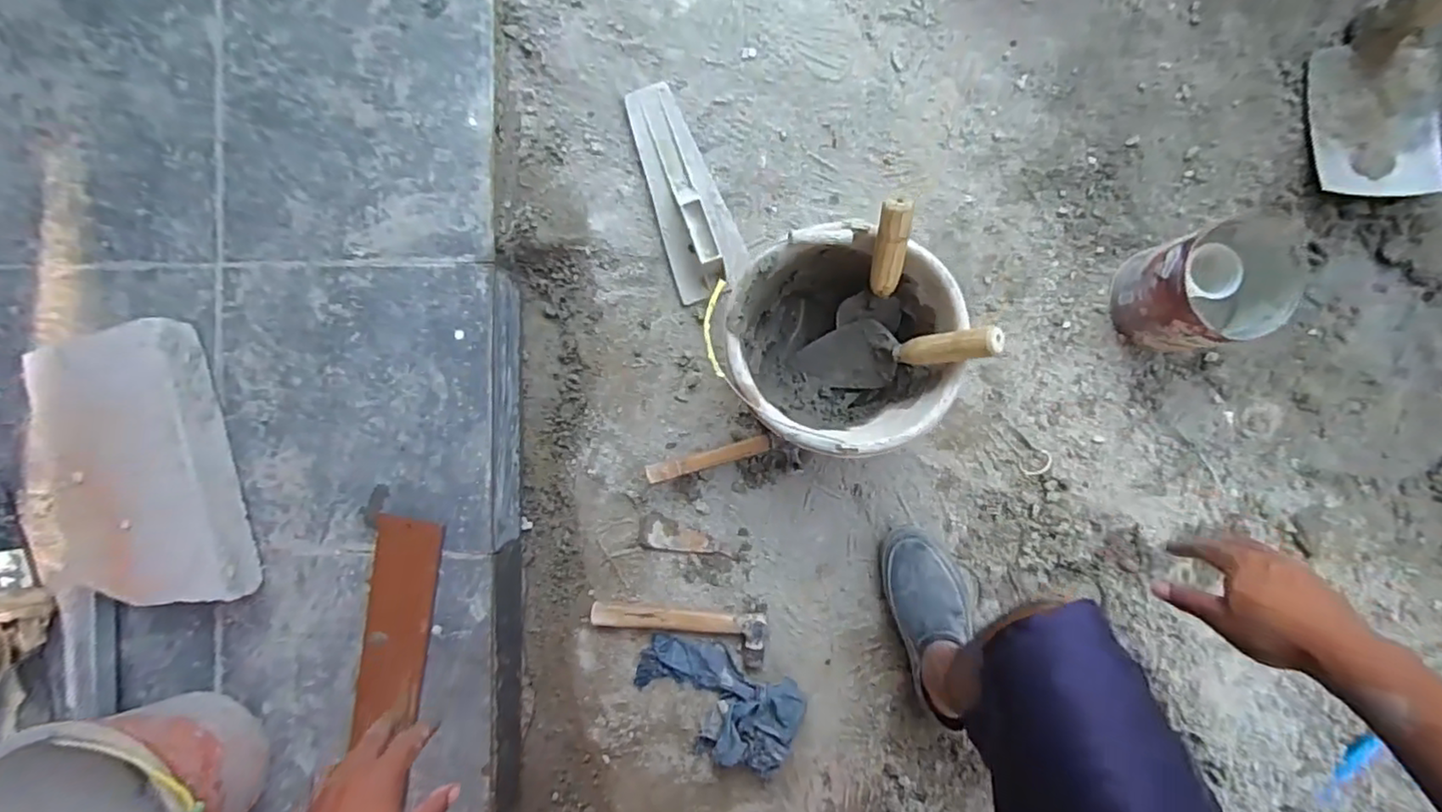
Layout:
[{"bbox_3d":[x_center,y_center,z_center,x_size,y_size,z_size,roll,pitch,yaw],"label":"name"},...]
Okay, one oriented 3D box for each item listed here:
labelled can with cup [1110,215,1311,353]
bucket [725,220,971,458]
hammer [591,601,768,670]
[{"bbox_3d":[0.638,-0.155,0.911,0.151,0.149,0.152,-9,89,0],"label":"labelled can with cup"},{"bbox_3d":[0.149,-0.072,0.867,0.272,0.204,0.253,0,89,0],"label":"bucket"},{"bbox_3d":[-0.062,0.322,0.967,0.253,0.035,0.075,7,89,0],"label":"hammer"}]

